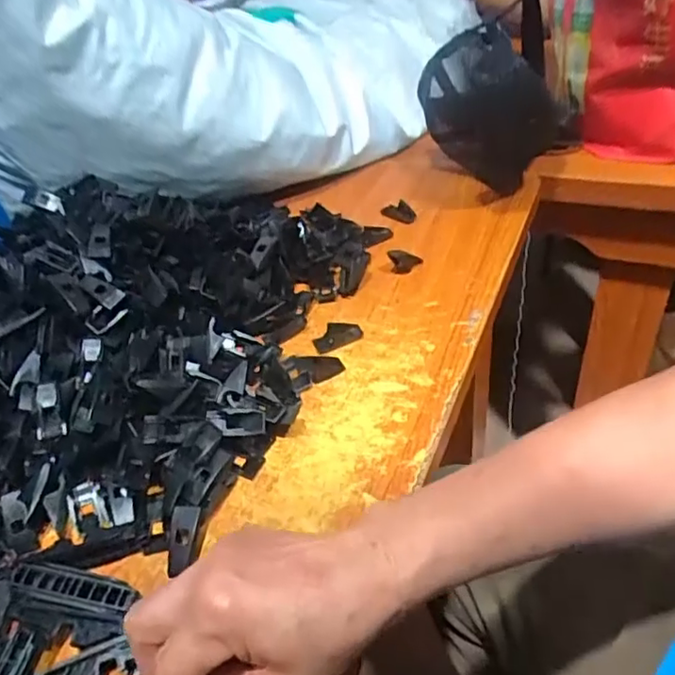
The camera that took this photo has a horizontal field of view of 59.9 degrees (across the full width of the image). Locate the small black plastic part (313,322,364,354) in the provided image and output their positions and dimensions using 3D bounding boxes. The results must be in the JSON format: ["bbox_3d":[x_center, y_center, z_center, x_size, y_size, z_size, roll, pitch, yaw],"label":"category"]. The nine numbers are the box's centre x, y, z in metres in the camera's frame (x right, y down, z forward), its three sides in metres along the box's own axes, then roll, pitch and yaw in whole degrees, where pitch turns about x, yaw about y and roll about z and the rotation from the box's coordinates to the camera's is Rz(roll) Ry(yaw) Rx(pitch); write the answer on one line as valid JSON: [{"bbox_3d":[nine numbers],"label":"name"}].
[{"bbox_3d":[0.000,-0.002,0.491,0.041,0.006,0.022,-20,75,-8],"label":"small black plastic part"}]

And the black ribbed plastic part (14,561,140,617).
[{"bbox_3d":[-0.153,0.144,0.339,0.073,0.006,0.020,4,43,14],"label":"black ribbed plastic part"}]

